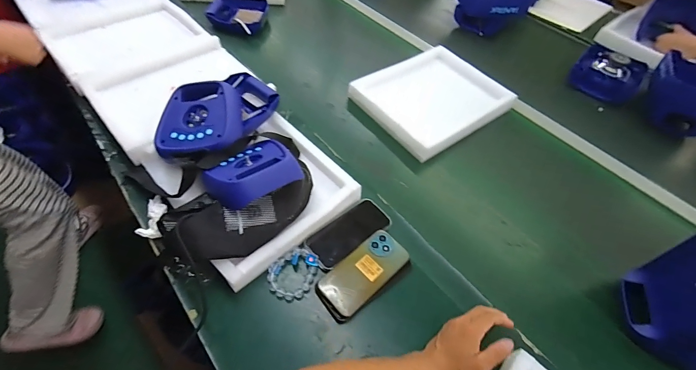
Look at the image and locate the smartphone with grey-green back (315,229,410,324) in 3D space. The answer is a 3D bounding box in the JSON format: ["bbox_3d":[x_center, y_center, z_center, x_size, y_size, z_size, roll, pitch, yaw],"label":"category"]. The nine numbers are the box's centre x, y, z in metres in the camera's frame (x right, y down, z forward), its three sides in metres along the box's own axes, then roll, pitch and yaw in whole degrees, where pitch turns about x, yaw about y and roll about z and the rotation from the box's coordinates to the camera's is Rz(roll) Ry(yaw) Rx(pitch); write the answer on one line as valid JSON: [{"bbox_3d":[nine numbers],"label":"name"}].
[{"bbox_3d":[0.027,0.147,0.546,0.166,0.014,0.080,-35,64,-28],"label":"smartphone with grey-green back"}]

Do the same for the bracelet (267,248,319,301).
[{"bbox_3d":[-0.092,0.147,0.539,0.072,0.016,0.084,25,54,11],"label":"bracelet"}]

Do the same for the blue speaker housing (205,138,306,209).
[{"bbox_3d":[-0.172,-0.023,0.577,0.153,0.045,0.152,-26,32,-19],"label":"blue speaker housing"}]

